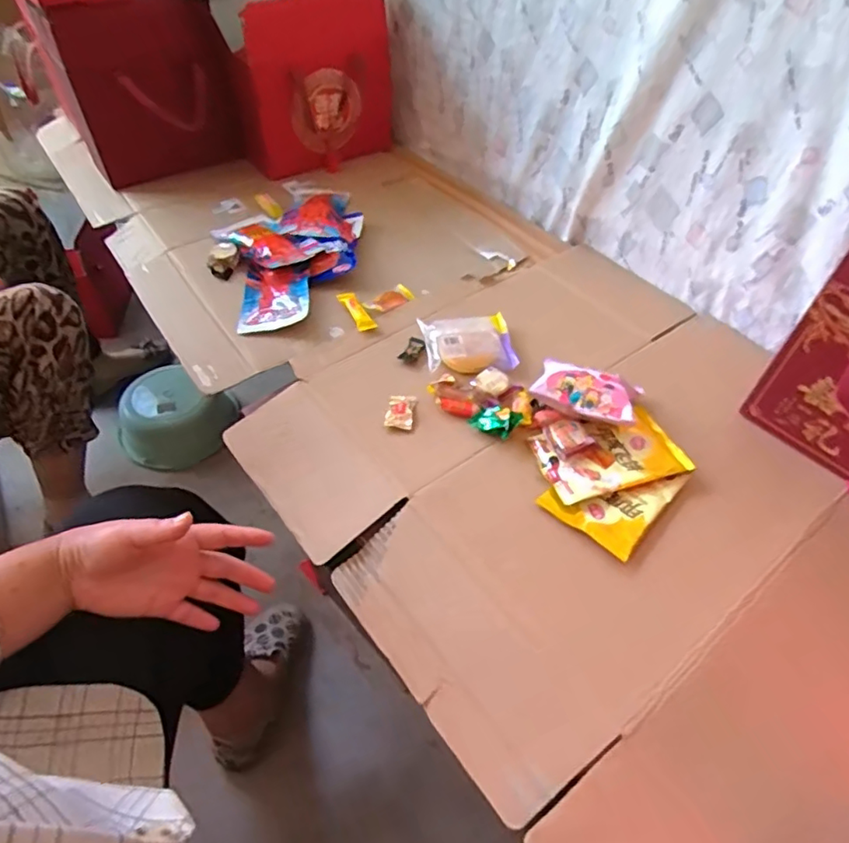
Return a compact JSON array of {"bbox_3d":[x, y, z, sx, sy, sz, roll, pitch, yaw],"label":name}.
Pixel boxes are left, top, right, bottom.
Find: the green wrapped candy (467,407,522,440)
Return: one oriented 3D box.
[{"bbox_3d":[0.080,-0.001,0.663,0.052,0.021,0.034,23,50,16],"label":"green wrapped candy"}]

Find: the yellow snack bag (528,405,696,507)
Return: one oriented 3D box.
[{"bbox_3d":[0.203,0.035,0.637,0.150,0.027,0.095,-11,50,-13],"label":"yellow snack bag"}]

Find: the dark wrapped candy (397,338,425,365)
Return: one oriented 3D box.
[{"bbox_3d":[-0.014,-0.092,0.749,0.025,0.009,0.043,24,51,17],"label":"dark wrapped candy"}]

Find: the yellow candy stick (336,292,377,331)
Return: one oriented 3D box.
[{"bbox_3d":[-0.094,-0.152,0.793,0.024,0.014,0.077,-23,53,-22],"label":"yellow candy stick"}]

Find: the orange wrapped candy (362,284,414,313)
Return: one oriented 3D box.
[{"bbox_3d":[-0.049,-0.172,0.817,0.075,0.009,0.029,-33,58,-29],"label":"orange wrapped candy"}]

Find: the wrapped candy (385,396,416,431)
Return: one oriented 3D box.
[{"bbox_3d":[-0.028,-0.013,0.683,0.032,0.006,0.048,6,48,2],"label":"wrapped candy"}]

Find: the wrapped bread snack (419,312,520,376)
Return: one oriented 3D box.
[{"bbox_3d":[0.058,-0.101,0.746,0.114,0.029,0.093,-7,49,-10],"label":"wrapped bread snack"}]

